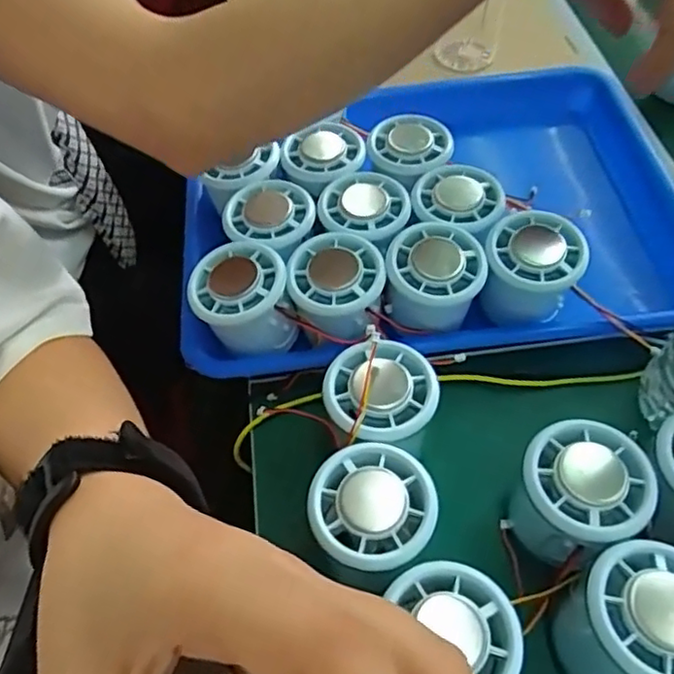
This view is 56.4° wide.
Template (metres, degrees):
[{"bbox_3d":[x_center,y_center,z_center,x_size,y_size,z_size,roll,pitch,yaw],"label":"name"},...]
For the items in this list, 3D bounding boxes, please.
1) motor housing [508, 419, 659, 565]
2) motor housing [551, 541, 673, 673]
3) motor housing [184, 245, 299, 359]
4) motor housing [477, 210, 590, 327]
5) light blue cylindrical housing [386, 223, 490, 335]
[{"bbox_3d":[0.114,0.077,0.302,0.054,0.058,0.054,-1,55,1],"label":"motor housing"},{"bbox_3d":[0.131,0.122,0.269,0.055,0.062,0.053,-1,55,1],"label":"motor housing"},{"bbox_3d":[-0.056,-0.021,0.367,0.054,0.038,0.054,-16,56,-9],"label":"motor housing"},{"bbox_3d":[0.114,-0.040,0.368,0.056,0.038,0.058,16,57,13],"label":"motor housing"},{"bbox_3d":[0.058,-0.035,0.371,0.054,0.043,0.051,-1,55,1],"label":"light blue cylindrical housing"}]

